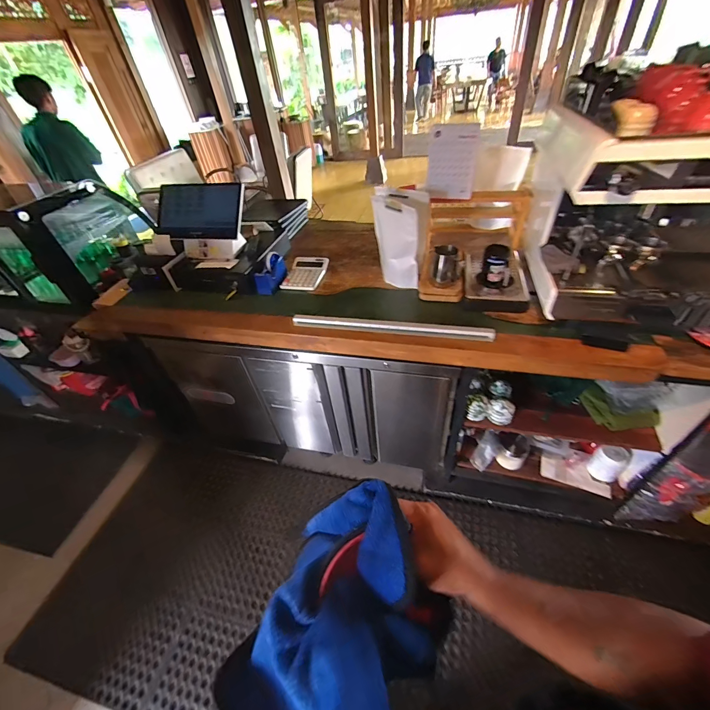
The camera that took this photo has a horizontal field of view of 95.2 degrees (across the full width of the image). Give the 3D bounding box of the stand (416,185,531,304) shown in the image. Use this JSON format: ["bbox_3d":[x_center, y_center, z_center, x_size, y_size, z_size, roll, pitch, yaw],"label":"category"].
[{"bbox_3d":[0.412,-0.406,1.123,0.332,0.199,0.521,6,45,14],"label":"stand"}]

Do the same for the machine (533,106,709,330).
[{"bbox_3d":[0.933,-0.367,0.858,0.957,0.427,0.464,-1,43,7],"label":"machine"}]

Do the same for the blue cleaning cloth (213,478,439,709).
[{"bbox_3d":[-0.010,0.250,0.318,0.164,0.079,0.220,13,47,21],"label":"blue cleaning cloth"}]

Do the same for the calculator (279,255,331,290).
[{"bbox_3d":[-0.186,-0.314,1.227,0.143,0.032,0.196,7,45,15],"label":"calculator"}]

